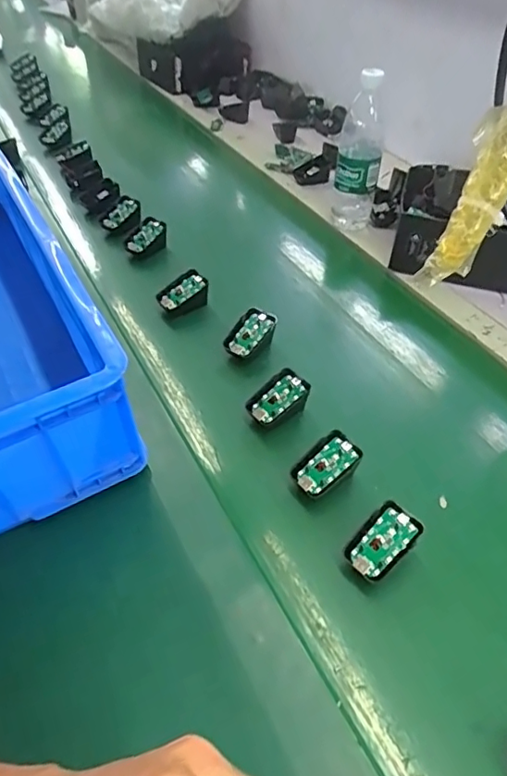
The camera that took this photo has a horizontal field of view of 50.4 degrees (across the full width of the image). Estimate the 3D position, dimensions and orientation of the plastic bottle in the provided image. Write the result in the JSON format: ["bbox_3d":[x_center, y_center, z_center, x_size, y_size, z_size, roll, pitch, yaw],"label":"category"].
[{"bbox_3d":[0.163,-0.349,0.842,0.070,0.244,0.064,8,40,5],"label":"plastic bottle"}]

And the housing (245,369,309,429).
[{"bbox_3d":[0.025,0.015,0.602,0.068,0.043,0.042,-24,48,-21],"label":"housing"}]

